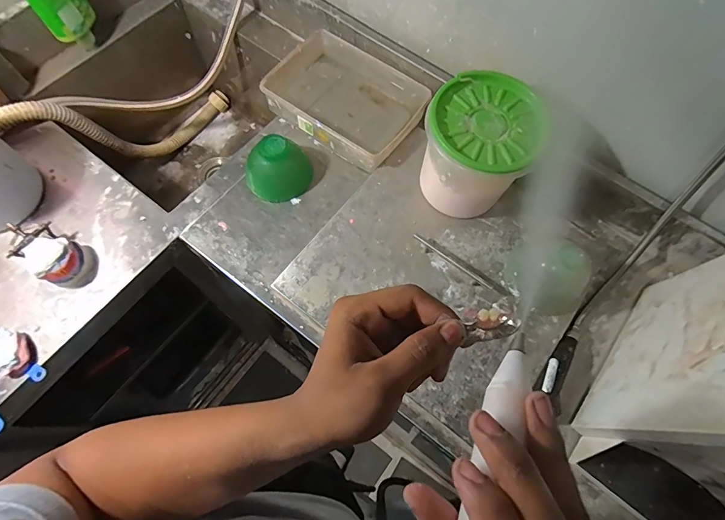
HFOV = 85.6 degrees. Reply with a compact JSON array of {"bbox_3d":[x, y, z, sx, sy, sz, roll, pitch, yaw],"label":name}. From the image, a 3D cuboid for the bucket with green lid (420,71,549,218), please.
[{"bbox_3d":[0.178,-0.177,0.642,0.161,0.178,0.147,1,68,-2],"label":"bucket with green lid"}]

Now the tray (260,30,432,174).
[{"bbox_3d":[-0.027,-0.321,0.762,0.276,0.055,0.212,33,71,10],"label":"tray"}]

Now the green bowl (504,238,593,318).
[{"bbox_3d":[0.299,0.017,0.615,0.105,0.096,0.131,-24,71,-12],"label":"green bowl"}]

